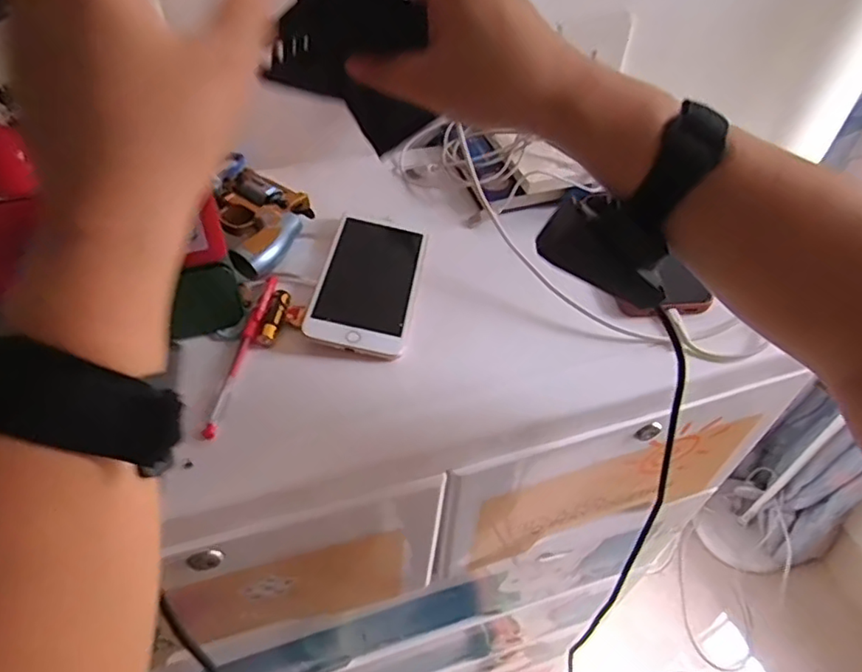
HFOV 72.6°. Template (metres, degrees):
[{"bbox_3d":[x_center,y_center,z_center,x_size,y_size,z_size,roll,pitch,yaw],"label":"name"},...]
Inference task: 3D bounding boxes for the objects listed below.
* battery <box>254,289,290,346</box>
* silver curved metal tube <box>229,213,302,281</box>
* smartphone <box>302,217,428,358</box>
[{"bbox_3d":[-0.120,-0.014,0.440,0.014,0.014,0.050,8,48,4],"label":"battery"},{"bbox_3d":[-0.130,-0.073,0.475,0.024,0.034,0.072,23,51,17],"label":"silver curved metal tube"},{"bbox_3d":[-0.049,-0.046,0.469,0.076,0.007,0.146,14,49,-4],"label":"smartphone"}]

